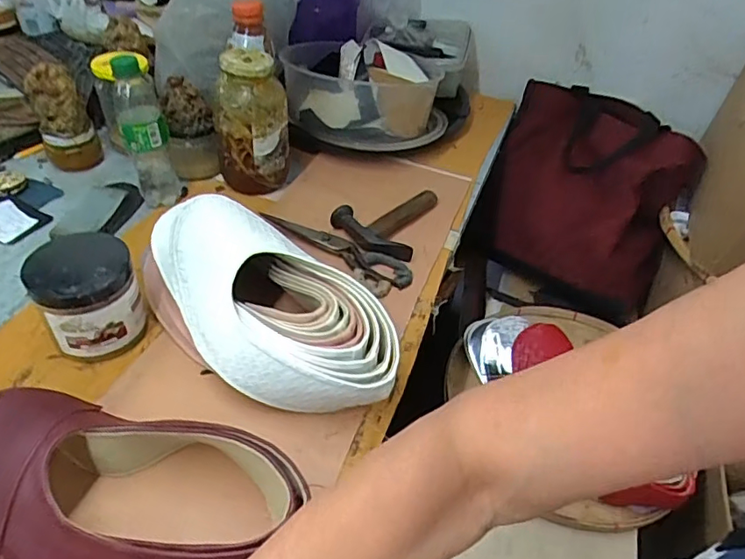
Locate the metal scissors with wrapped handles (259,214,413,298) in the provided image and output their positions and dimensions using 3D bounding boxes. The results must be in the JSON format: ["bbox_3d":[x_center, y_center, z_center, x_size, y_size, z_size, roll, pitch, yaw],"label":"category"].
[{"bbox_3d":[-0.042,-0.043,0.677,0.197,0.017,0.059,30,49,23],"label":"metal scissors with wrapped handles"}]

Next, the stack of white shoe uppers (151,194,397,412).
[{"bbox_3d":[-0.096,0.023,0.538,0.287,0.109,0.154,31,49,24],"label":"stack of white shoe uppers"}]

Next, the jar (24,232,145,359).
[{"bbox_3d":[-0.276,0.017,0.535,0.086,0.100,0.088,3,44,-3],"label":"jar"}]

